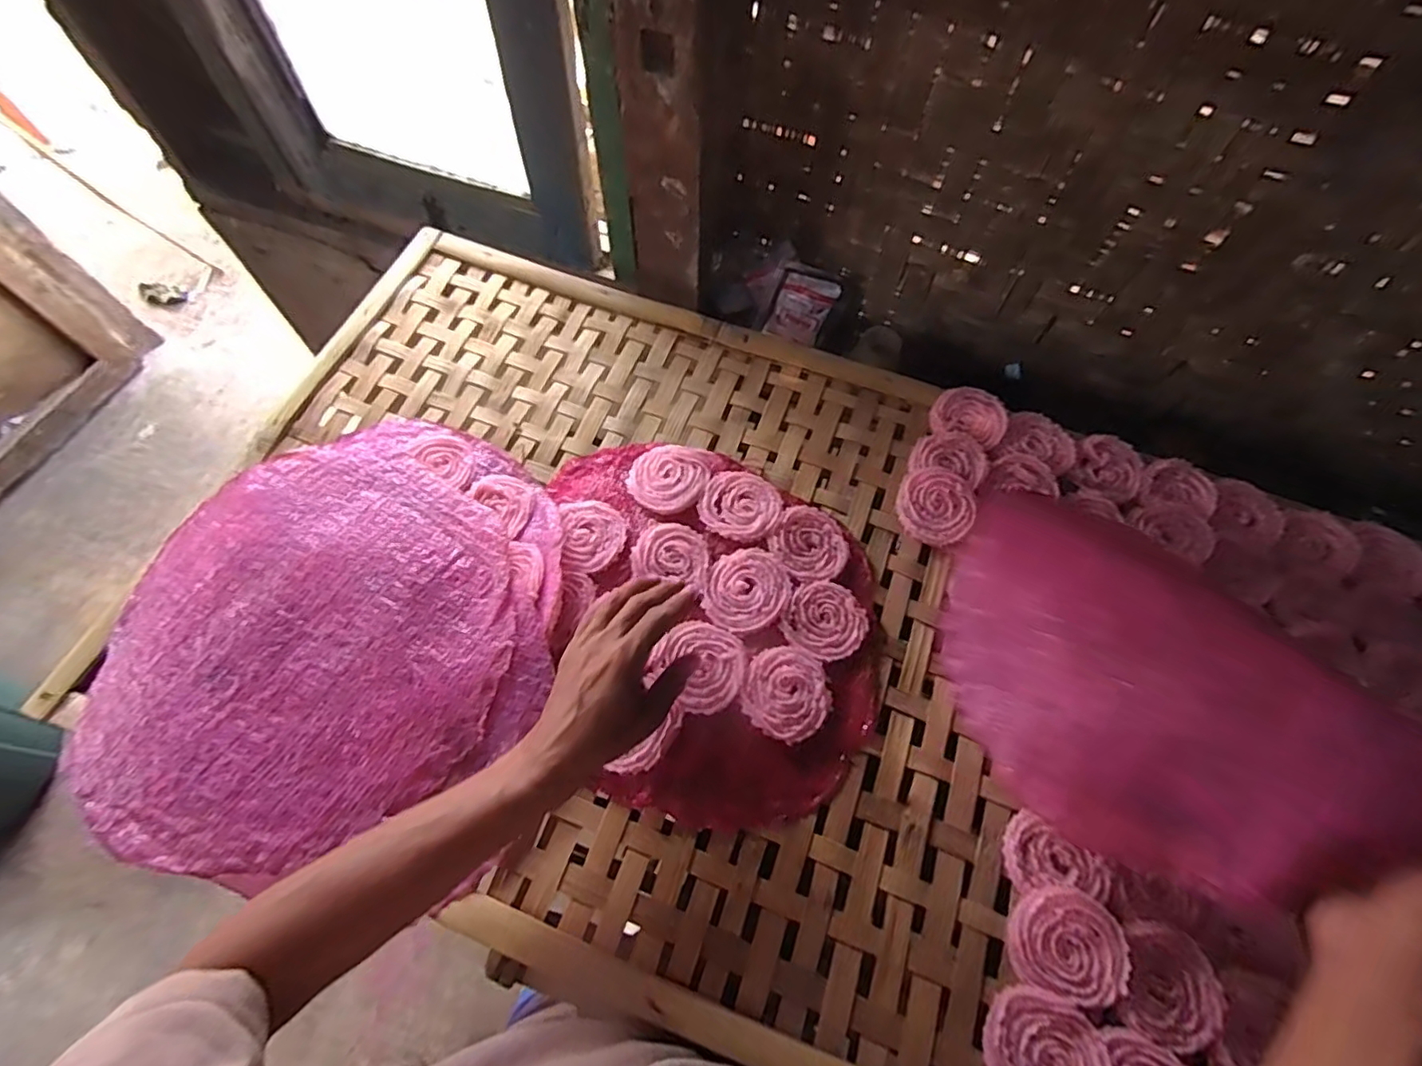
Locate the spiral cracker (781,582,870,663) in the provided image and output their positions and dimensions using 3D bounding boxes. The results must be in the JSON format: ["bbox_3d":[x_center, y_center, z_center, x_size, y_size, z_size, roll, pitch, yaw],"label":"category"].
[{"bbox_3d":[0.104,0.079,0.546,0.072,0.005,0.071,0,64,-1],"label":"spiral cracker"}]

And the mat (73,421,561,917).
[{"bbox_3d":[-0.313,0.074,0.525,0.354,0.042,0.386,6,64,2],"label":"mat"}]

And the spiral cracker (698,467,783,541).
[{"bbox_3d":[0.029,-0.027,0.587,0.075,0.006,0.072,0,64,-1],"label":"spiral cracker"}]

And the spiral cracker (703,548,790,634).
[{"bbox_3d":[0.032,0.051,0.554,0.071,0.006,0.079,23,66,9],"label":"spiral cracker"}]

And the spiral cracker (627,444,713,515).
[{"bbox_3d":[-0.040,-0.057,0.590,0.073,0.008,0.079,33,68,14],"label":"spiral cracker"}]

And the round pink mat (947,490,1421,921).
[{"bbox_3d":[0.298,0.112,0.434,0.205,0.029,0.309,-47,56,-3],"label":"round pink mat"}]

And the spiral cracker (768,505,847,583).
[{"bbox_3d":[0.095,0.011,0.577,0.071,0.010,0.073,0,64,-1],"label":"spiral cracker"}]

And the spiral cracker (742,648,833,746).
[{"bbox_3d":[0.064,0.136,0.517,0.072,0.008,0.074,0,64,-1],"label":"spiral cracker"}]

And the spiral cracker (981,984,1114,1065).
[{"bbox_3d":[0.232,0.361,0.415,0.078,0.017,0.072,0,64,-1],"label":"spiral cracker"}]

